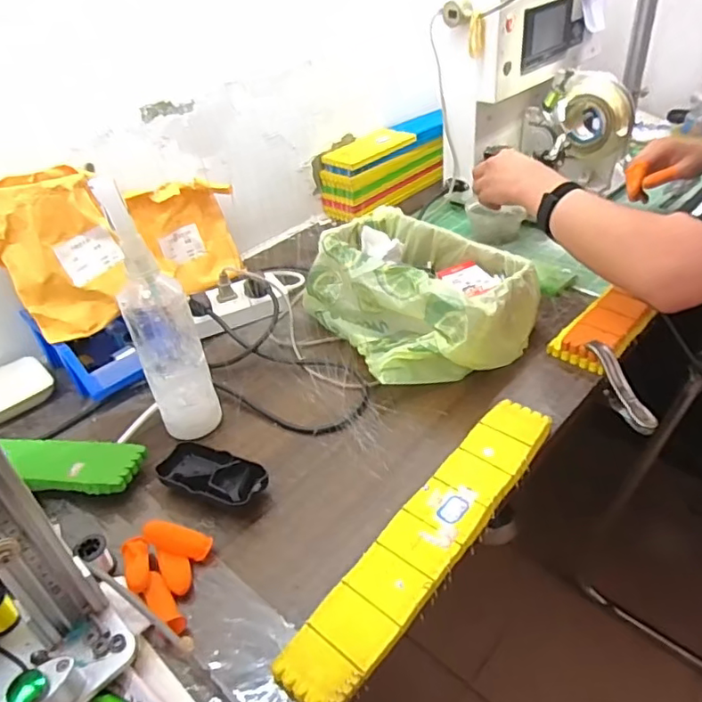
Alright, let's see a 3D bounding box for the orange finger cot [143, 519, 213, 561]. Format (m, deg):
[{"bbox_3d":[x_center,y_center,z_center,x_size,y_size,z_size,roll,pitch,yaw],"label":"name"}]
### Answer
[{"bbox_3d":[-0.153,0.166,0.497,0.059,0.014,0.022,21,38,-6],"label":"orange finger cot"}]

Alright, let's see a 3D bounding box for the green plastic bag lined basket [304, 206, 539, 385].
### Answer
[{"bbox_3d":[0.081,-0.072,0.712,0.208,0.106,0.266,-24,40,-22],"label":"green plastic bag lined basket"}]

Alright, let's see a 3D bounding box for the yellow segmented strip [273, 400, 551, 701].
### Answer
[{"bbox_3d":[0.076,0.158,0.499,0.063,0.018,0.349,23,46,33],"label":"yellow segmented strip"}]

